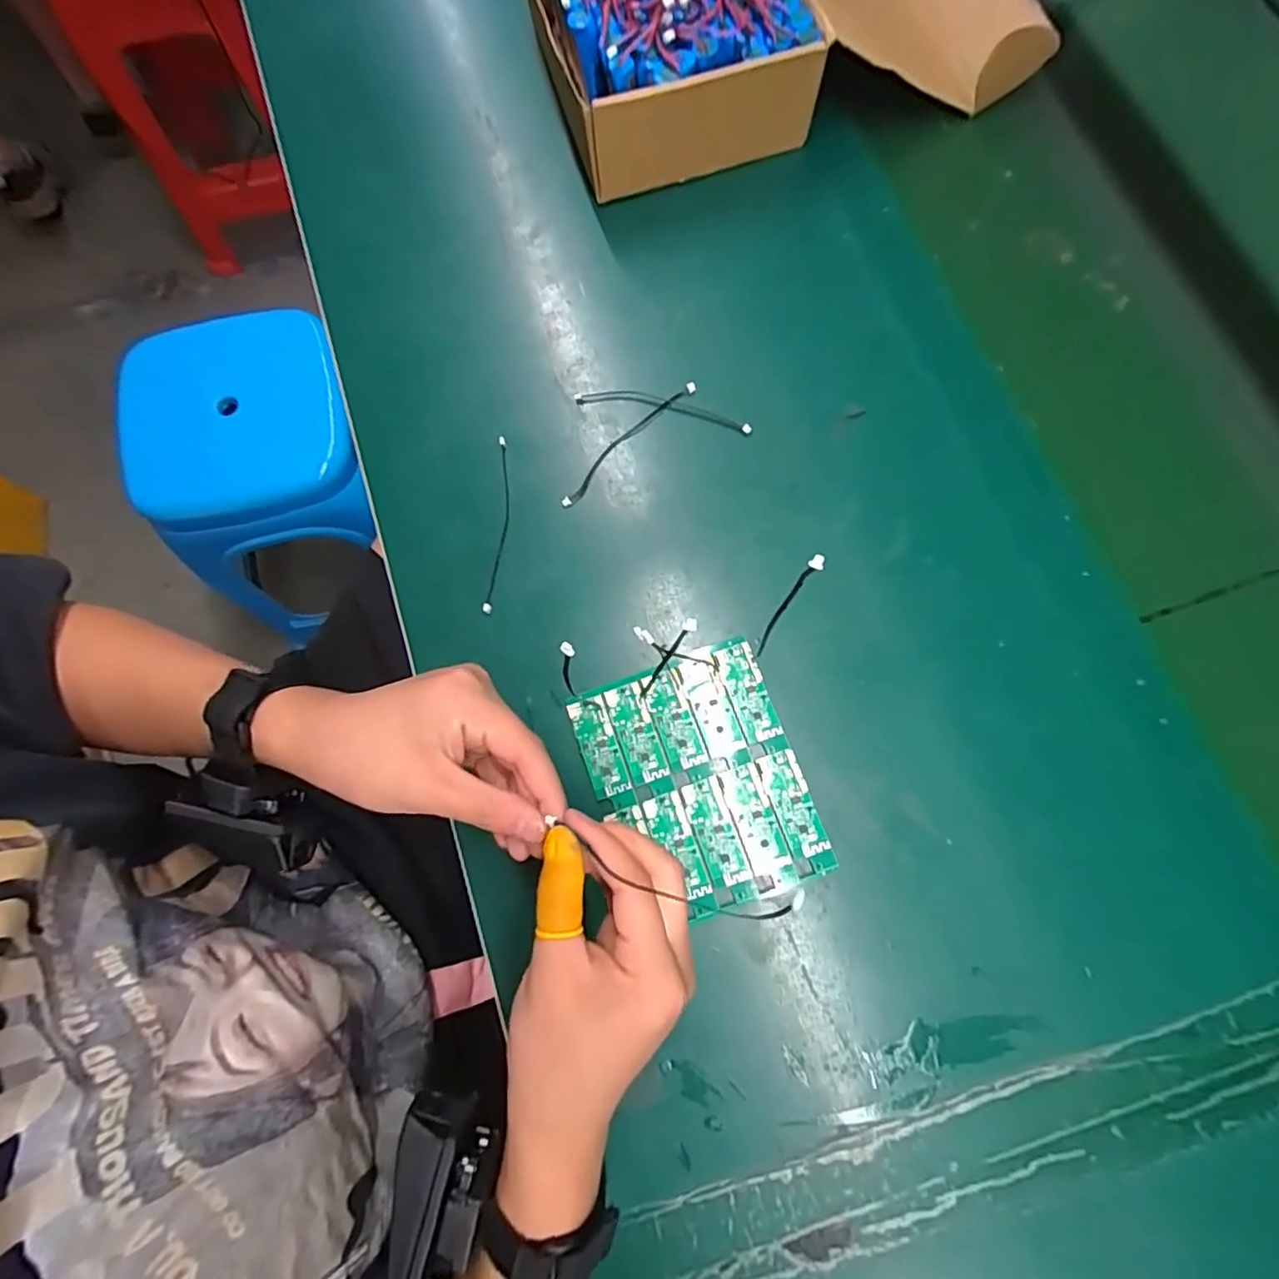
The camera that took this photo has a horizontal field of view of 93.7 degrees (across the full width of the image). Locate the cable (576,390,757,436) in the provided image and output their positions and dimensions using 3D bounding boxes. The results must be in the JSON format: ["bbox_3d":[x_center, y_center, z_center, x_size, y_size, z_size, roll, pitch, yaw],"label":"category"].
[{"bbox_3d":[0.017,-0.166,0.429,0.129,0.004,0.016,13,76,4],"label":"cable"}]

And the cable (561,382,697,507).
[{"bbox_3d":[-0.010,-0.140,0.423,0.127,0.009,0.015,-43,79,-9],"label":"cable"}]

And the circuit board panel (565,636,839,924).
[{"bbox_3d":[0.035,0.085,0.360,0.117,0.007,0.145,-20,76,-4],"label":"circuit board panel"}]

